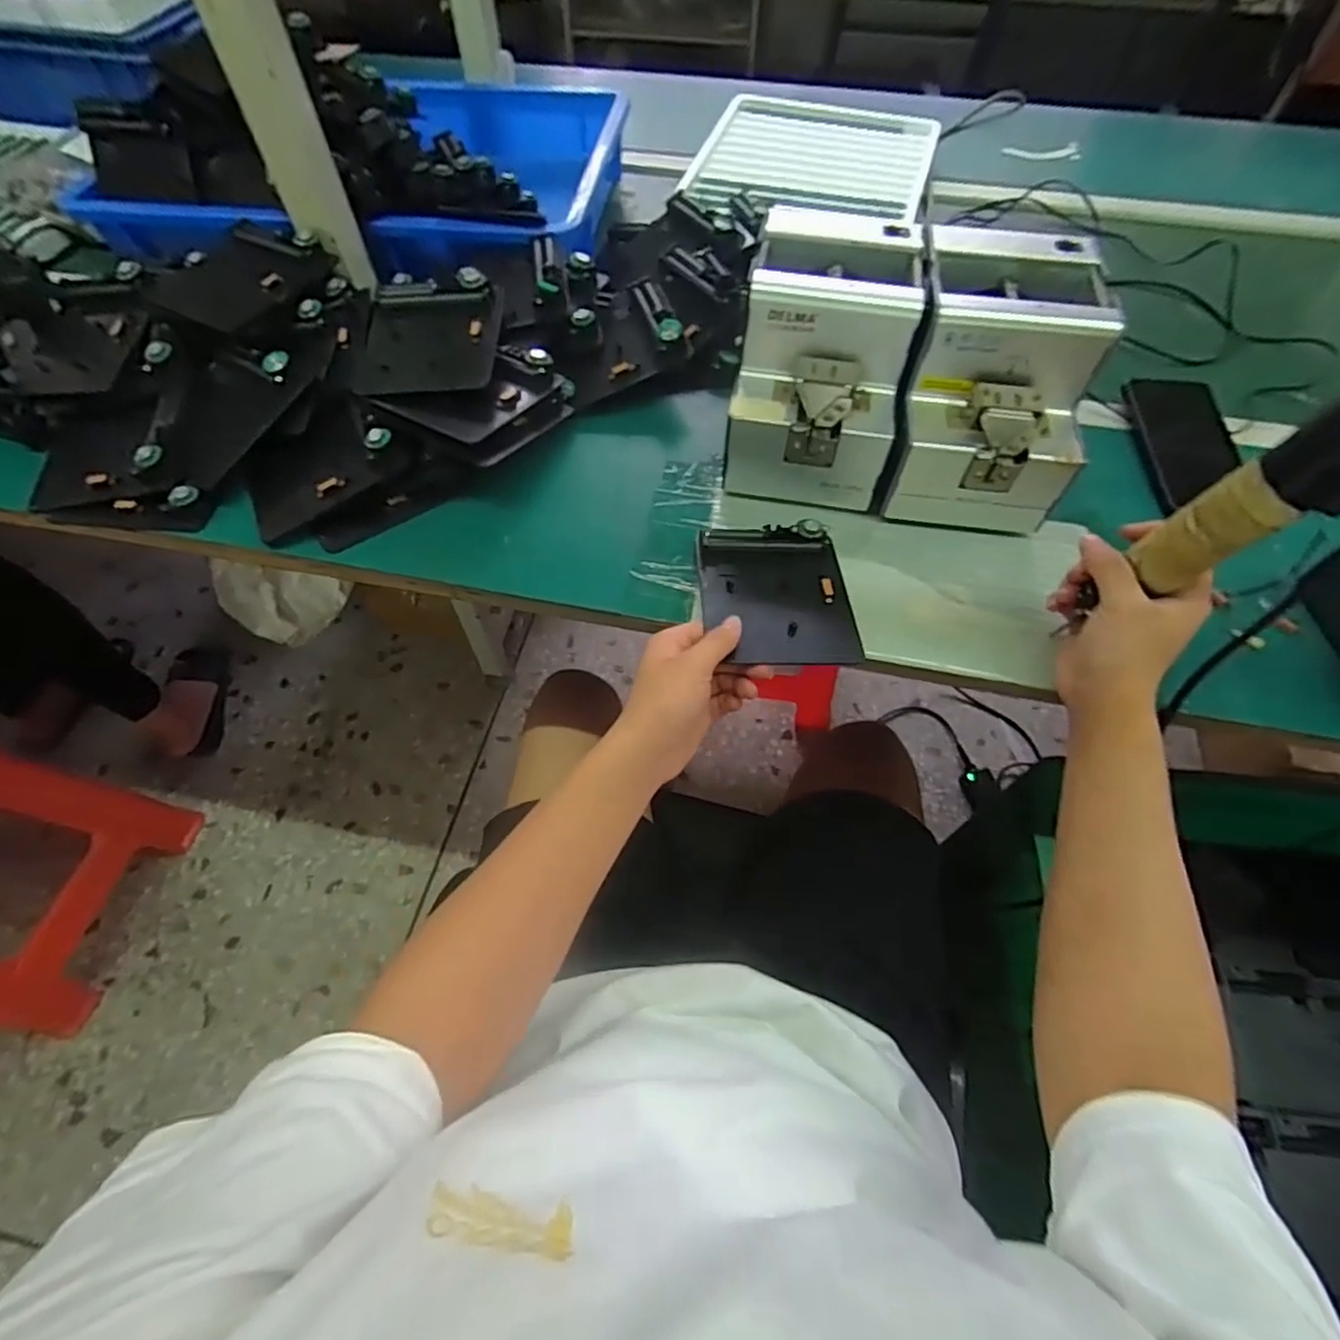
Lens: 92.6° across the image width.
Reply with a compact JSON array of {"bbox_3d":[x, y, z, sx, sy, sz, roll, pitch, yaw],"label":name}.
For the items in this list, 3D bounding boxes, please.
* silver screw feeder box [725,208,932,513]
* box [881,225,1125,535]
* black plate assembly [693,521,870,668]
[{"bbox_3d":[0.116,-0.243,0.521,0.137,0.146,0.174,11,59,7],"label":"silver screw feeder box"},{"bbox_3d":[0.246,-0.223,0.507,0.132,0.150,0.182,10,59,6],"label":"box"},{"bbox_3d":[0.079,-0.059,0.478,0.109,0.015,0.126,-3,59,-1],"label":"black plate assembly"}]

